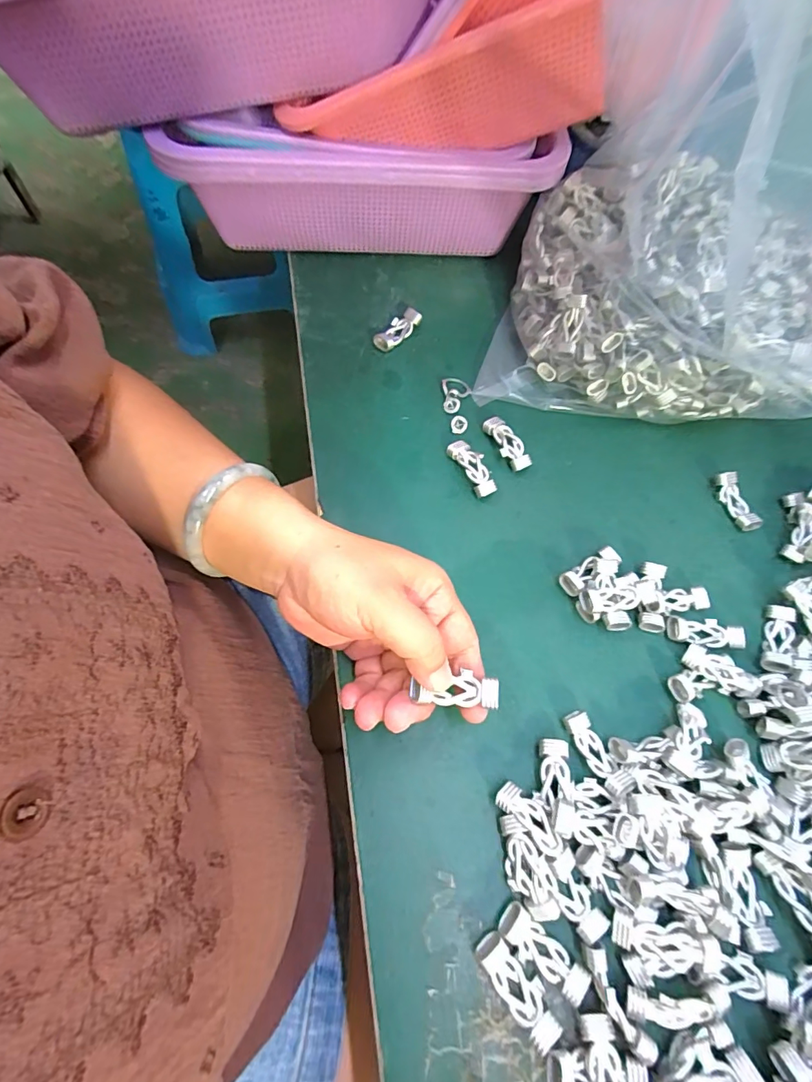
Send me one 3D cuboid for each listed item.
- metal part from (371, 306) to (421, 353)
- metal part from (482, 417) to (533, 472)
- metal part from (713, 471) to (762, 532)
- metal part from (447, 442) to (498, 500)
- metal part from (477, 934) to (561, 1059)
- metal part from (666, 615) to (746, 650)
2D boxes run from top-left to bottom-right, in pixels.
[{"bbox_3d":[-0.008,-0.172,0.375,0.017,0.013,0.046,37,70,12],"label":"metal part"},{"bbox_3d":[0.072,-0.071,0.334,0.016,0.011,0.044,-26,71,-13],"label":"metal part"},{"bbox_3d":[0.238,-0.029,0.330,0.014,0.012,0.045,-15,69,-9],"label":"metal part"},{"bbox_3d":[0.047,-0.051,0.324,0.017,0.011,0.045,-27,71,-14],"label":"metal part"},{"bbox_3d":[0.052,0.205,0.212,0.018,0.009,0.044,-35,74,-17],"label":"metal part"},{"bbox_3d":[0.186,0.056,0.288,0.045,0.008,0.017,9,67,1],"label":"metal part"}]

